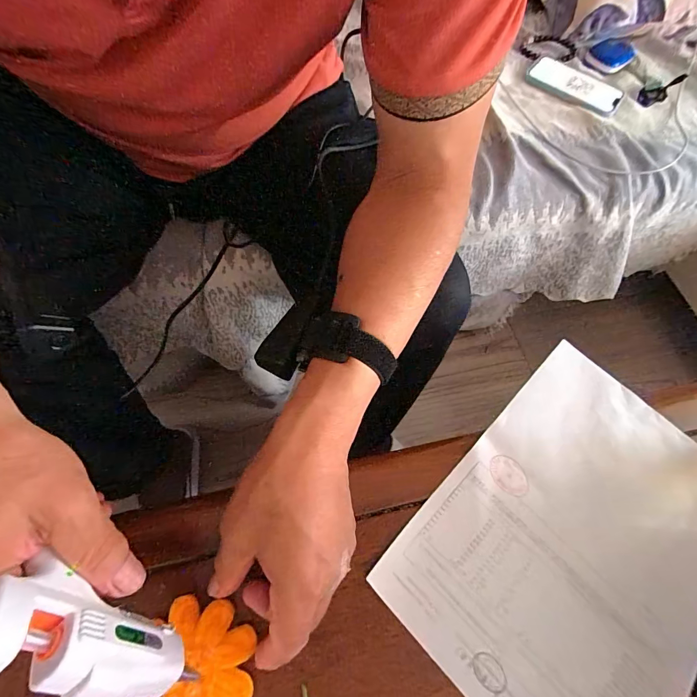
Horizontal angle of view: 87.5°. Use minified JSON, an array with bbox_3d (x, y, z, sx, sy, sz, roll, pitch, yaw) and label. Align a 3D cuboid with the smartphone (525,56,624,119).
[{"bbox_3d":[0.355,-0.413,0.571,0.145,0.009,0.077,42,69,15],"label":"smartphone"}]

